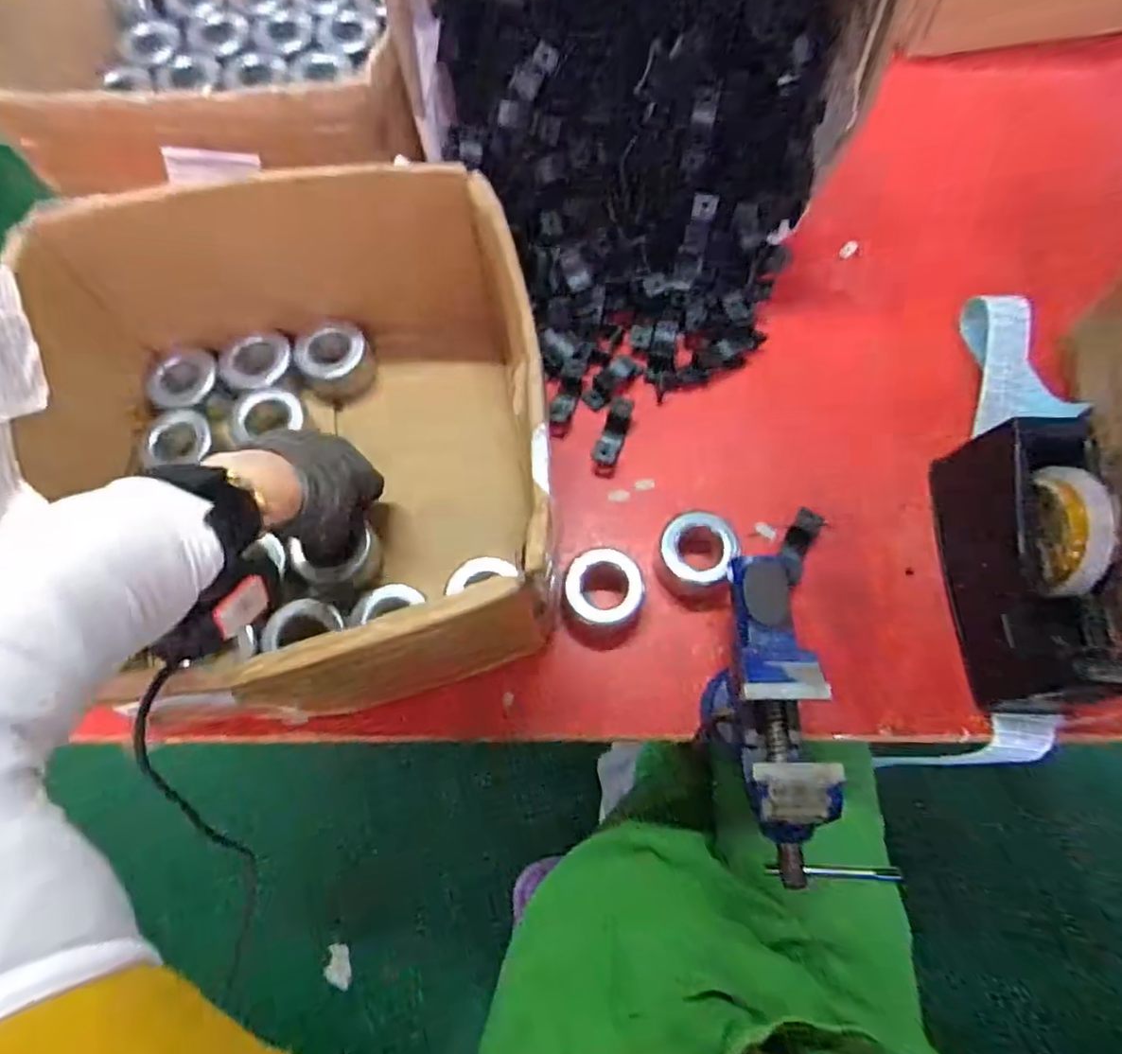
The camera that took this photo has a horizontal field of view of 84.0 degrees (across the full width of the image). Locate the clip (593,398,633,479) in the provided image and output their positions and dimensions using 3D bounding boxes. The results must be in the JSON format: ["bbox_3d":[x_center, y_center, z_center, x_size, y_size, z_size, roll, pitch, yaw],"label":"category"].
[{"bbox_3d":[0.045,-0.079,0.545,0.022,0.027,0.069,18,73,7],"label":"clip"}]

